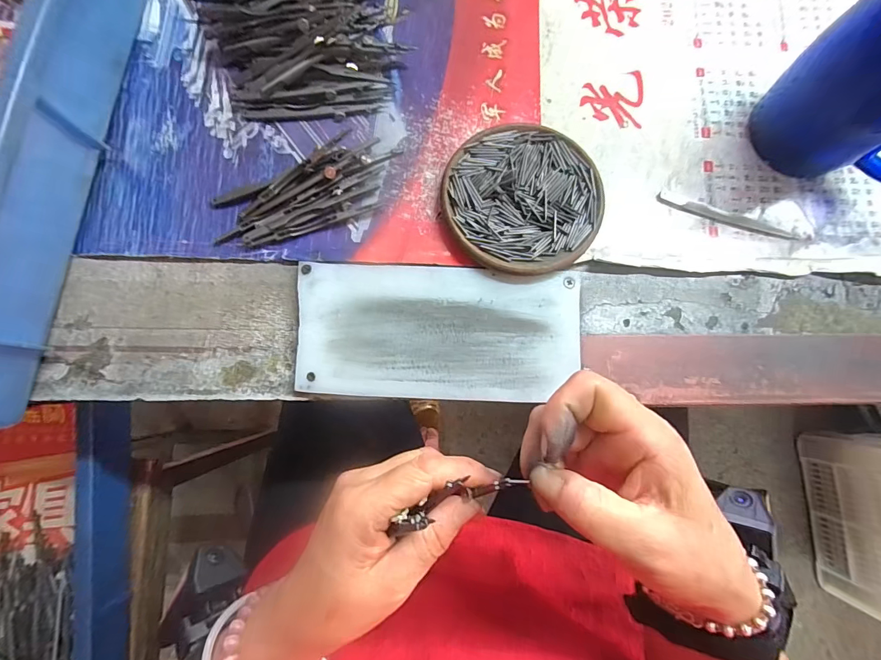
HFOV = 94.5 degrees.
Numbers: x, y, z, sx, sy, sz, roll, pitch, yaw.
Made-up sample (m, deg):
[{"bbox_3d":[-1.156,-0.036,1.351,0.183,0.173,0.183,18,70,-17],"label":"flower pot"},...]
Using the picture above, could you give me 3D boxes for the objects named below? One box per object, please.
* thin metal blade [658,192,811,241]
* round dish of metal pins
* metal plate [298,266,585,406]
[{"bbox_3d":[0.220,-0.084,0.306,0.114,0.007,0.009,18,78,4],"label":"thin metal blade"},{"bbox_3d":[0.059,-0.096,0.297,0.111,0.016,0.109,0,83,-1],"label":"round dish of metal pins"},{"bbox_3d":[0.000,0.001,0.285,0.195,0.008,0.091,2,83,-1],"label":"metal plate"}]

